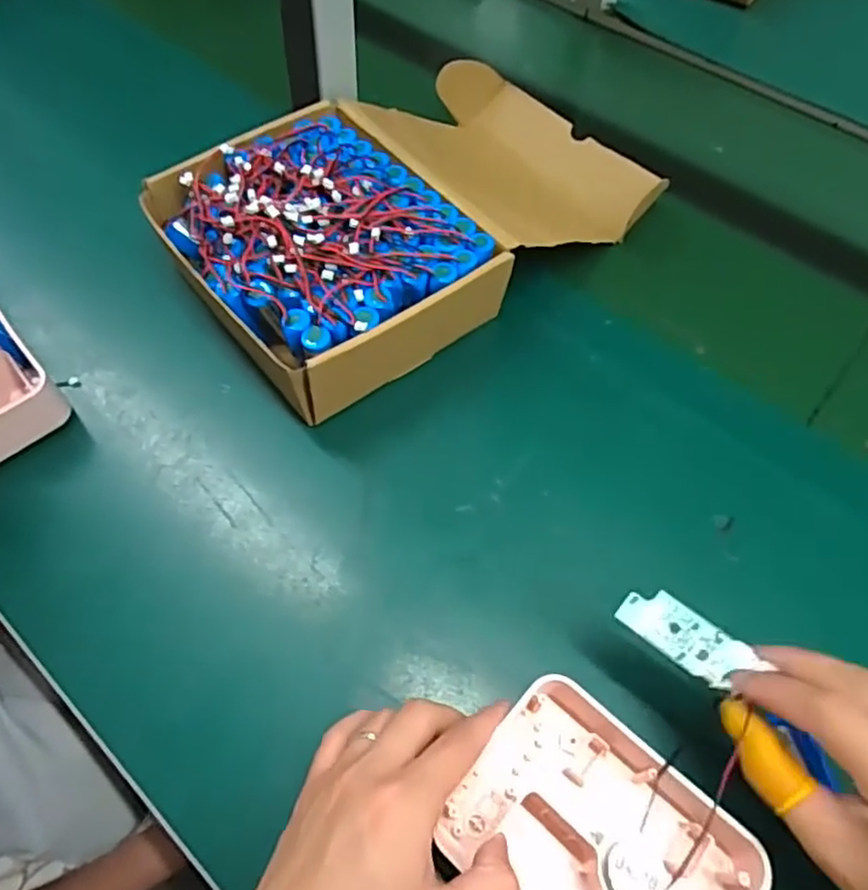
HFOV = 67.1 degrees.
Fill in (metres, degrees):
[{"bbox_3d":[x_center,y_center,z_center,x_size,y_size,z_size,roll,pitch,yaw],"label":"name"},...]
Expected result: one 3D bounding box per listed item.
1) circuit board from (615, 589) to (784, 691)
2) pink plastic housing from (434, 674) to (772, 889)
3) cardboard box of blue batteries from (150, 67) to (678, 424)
[{"bbox_3d":[0.117,0.089,0.304,0.061,0.008,0.024,34,102,10],"label":"circuit board"},{"bbox_3d":[0.076,0.187,0.308,0.125,0.040,0.101,39,63,21],"label":"pink plastic housing"},{"bbox_3d":[-0.008,-0.187,0.516,0.385,0.093,0.228,-38,66,-24],"label":"cardboard box of blue batteries"}]

